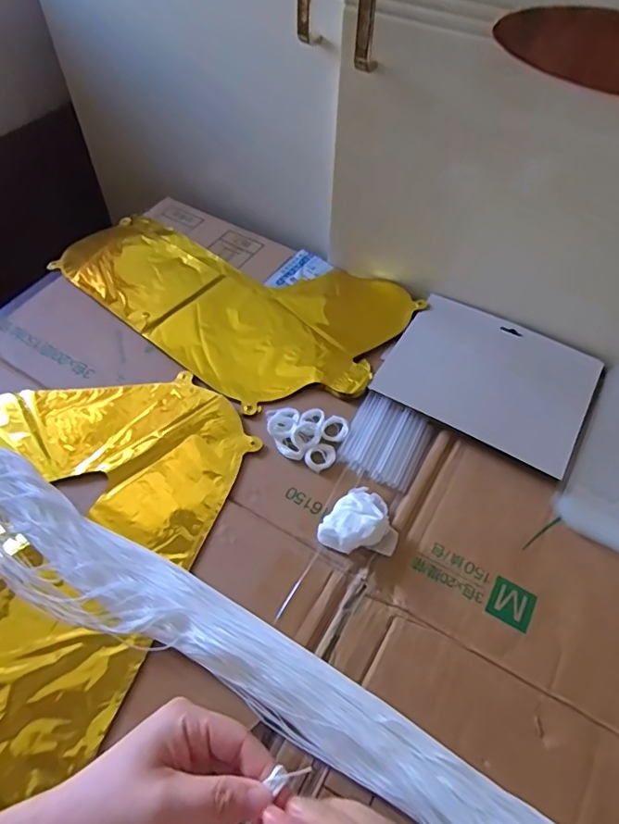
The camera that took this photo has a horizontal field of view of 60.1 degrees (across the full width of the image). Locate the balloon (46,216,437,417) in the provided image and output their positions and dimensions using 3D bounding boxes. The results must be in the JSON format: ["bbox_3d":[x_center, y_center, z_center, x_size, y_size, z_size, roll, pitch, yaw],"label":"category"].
[{"bbox_3d":[-0.092,-0.141,0.615,0.393,0.017,0.229,33,59,19],"label":"balloon"}]

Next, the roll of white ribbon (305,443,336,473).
[{"bbox_3d":[0.011,0.040,0.486,0.029,0.005,0.022,-26,60,-20],"label":"roll of white ribbon"}]

